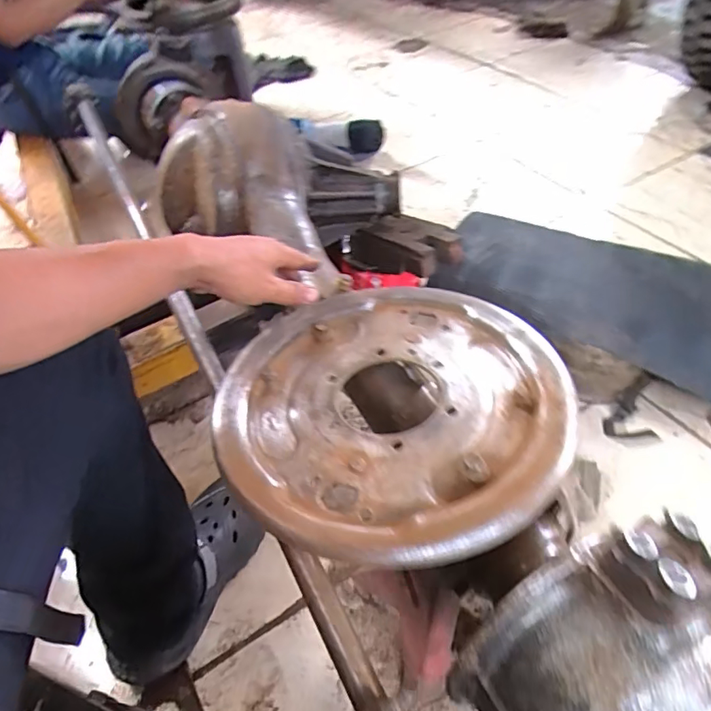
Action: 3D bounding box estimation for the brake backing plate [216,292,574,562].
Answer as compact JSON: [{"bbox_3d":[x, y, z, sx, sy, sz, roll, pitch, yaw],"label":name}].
[{"bbox_3d":[0.028,0.036,0.448,0.281,0.042,0.288,-2,47,3],"label":"brake backing plate"}]

